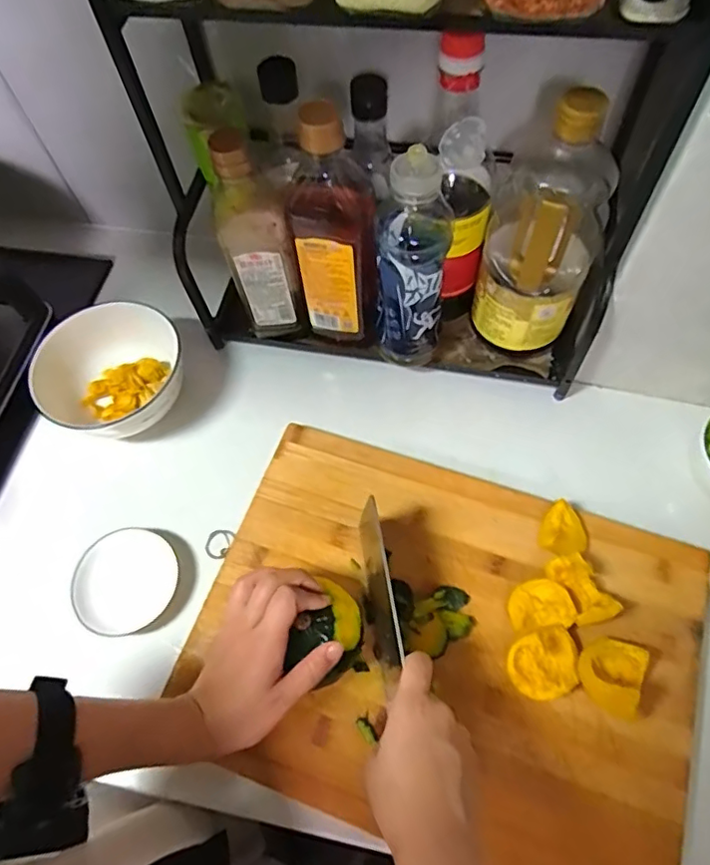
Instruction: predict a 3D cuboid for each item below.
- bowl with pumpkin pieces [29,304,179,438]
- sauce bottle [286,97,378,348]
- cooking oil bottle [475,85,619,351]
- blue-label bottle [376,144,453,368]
[{"bbox_3d":[-0.255,-0.052,0.601,0.151,0.074,0.138,-1,63,3],"label":"bowl with pumpkin pieces"},{"bbox_3d":[-0.019,-0.184,0.532,0.072,0.256,0.071,-4,63,1],"label":"sauce bottle"},{"bbox_3d":[0.166,-0.175,0.503,0.094,0.233,0.077,14,65,10],"label":"cooking oil bottle"},{"bbox_3d":[0.052,-0.154,0.522,0.060,0.219,0.070,0,63,4],"label":"blue-label bottle"}]

